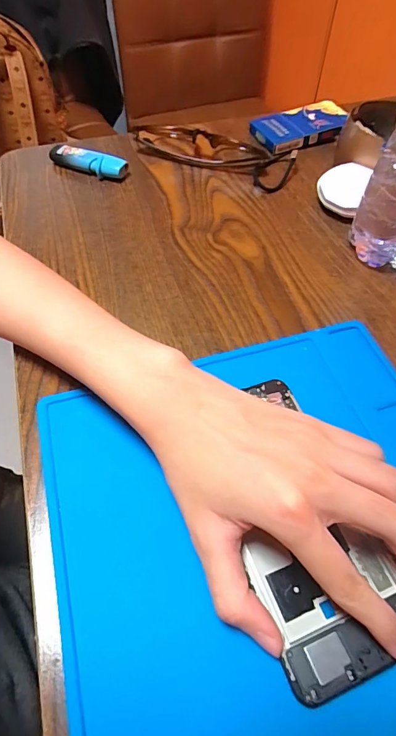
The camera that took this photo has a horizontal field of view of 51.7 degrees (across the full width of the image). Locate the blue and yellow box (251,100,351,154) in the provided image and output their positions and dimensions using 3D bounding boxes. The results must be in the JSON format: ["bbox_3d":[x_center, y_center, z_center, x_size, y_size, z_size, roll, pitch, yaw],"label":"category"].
[{"bbox_3d":[0.114,-0.265,0.450,0.099,0.021,0.060,-22,57,-15],"label":"blue and yellow box"}]

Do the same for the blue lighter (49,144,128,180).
[{"bbox_3d":[-0.110,-0.205,0.408,0.081,0.020,0.019,21,57,14],"label":"blue lighter"}]

